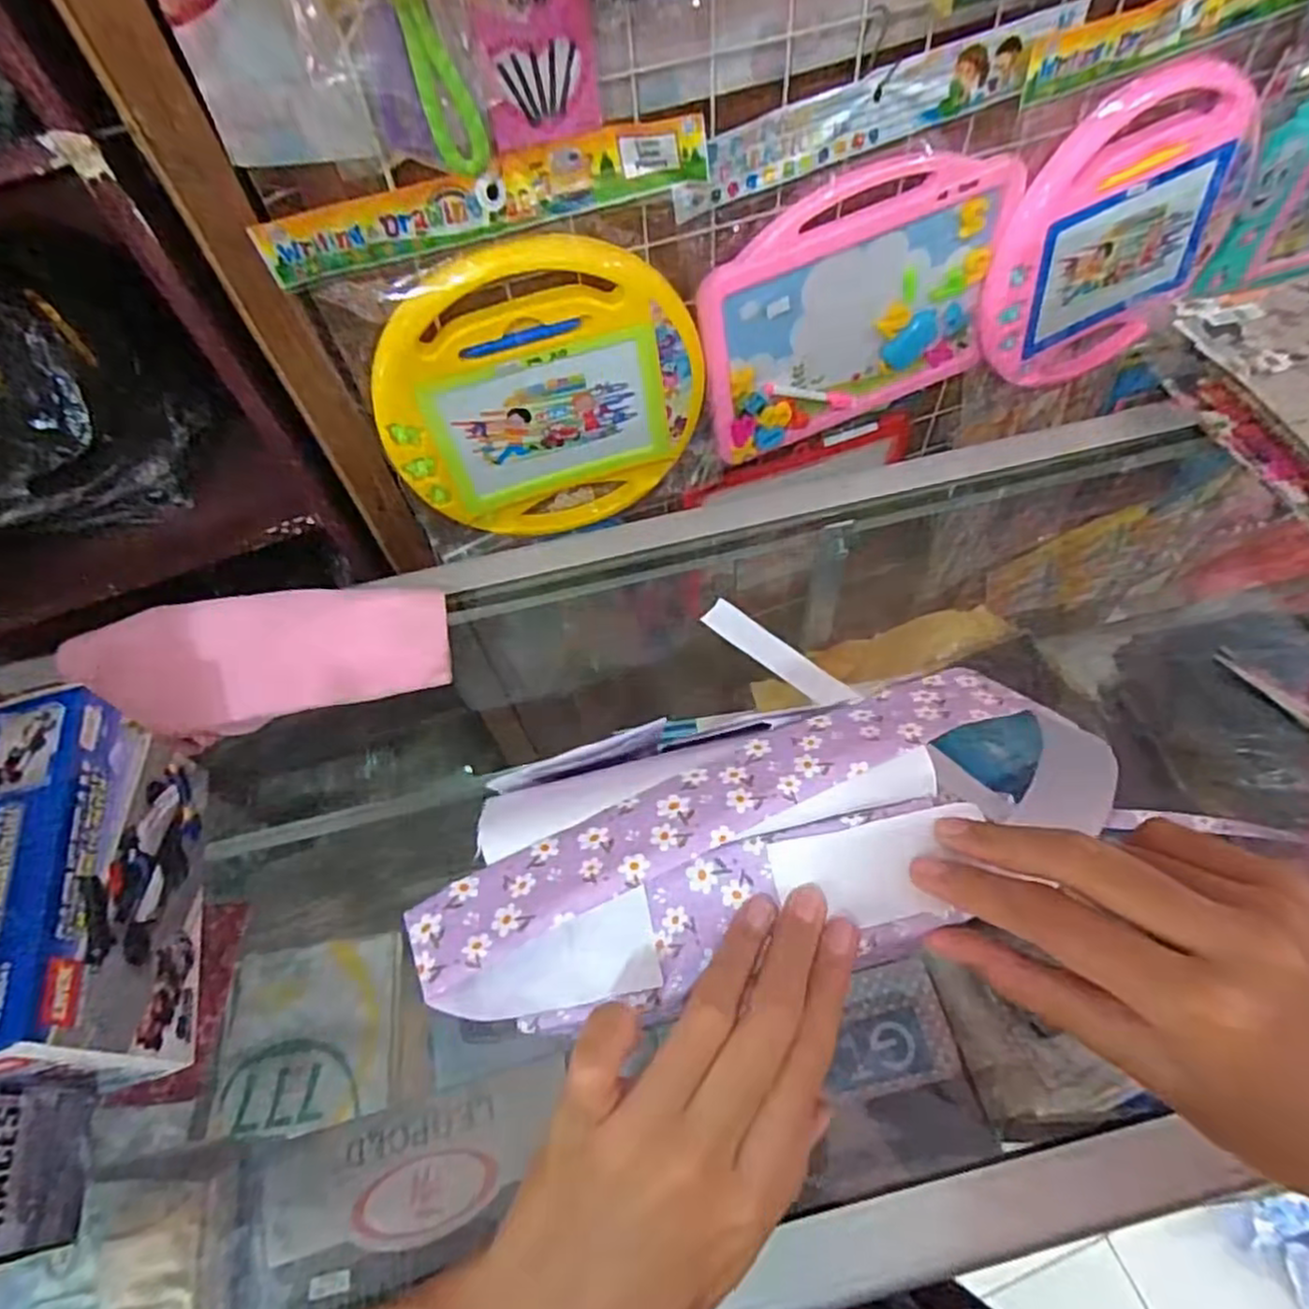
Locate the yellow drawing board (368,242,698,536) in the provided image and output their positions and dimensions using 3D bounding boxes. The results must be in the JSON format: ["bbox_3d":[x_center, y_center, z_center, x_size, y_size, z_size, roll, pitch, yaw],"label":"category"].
[{"bbox_3d":[-0.095,-0.218,0.650,0.283,0.255,0.043,-14,58,-4],"label":"yellow drawing board"}]

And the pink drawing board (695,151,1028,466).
[{"bbox_3d":[0.184,-0.317,0.679,0.290,0.227,0.031,-21,59,-8],"label":"pink drawing board"}]

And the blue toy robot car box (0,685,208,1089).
[{"bbox_3d":[-0.243,0.102,0.315,0.047,0.095,0.156,-16,58,-5],"label":"blue toy robot car box"}]

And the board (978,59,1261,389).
[{"bbox_3d":[0.453,-0.400,0.715,0.280,0.252,0.052,-23,59,-9],"label":"board"}]

